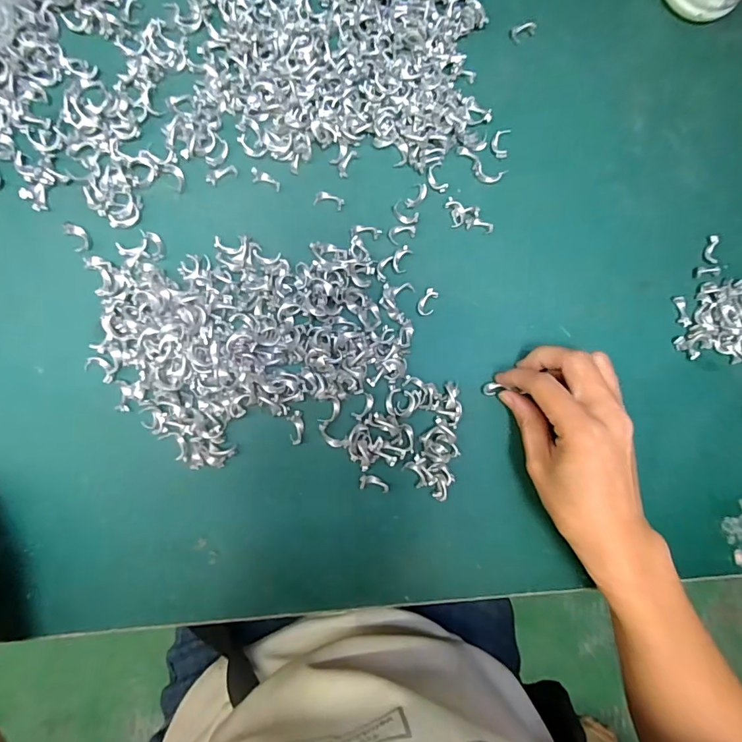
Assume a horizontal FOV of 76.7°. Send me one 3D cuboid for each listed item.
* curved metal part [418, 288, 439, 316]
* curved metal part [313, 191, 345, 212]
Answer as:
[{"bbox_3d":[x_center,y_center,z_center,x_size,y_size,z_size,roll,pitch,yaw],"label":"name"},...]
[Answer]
[{"bbox_3d":[0.038,-0.046,0.315,0.011,0.004,0.018,18,84,-6],"label":"curved metal part"},{"bbox_3d":[-0.027,-0.113,0.311,0.019,0.004,0.010,11,85,-7],"label":"curved metal part"}]

